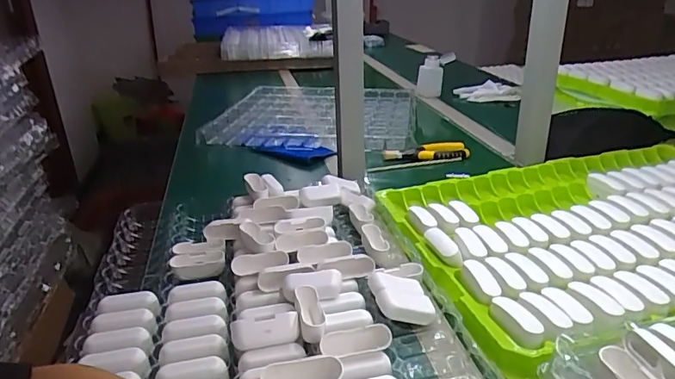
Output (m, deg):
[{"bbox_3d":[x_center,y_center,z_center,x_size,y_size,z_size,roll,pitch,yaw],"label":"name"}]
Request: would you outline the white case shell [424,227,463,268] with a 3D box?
[{"bbox_3d":[0.130,0.069,0.604,0.022,0.017,0.079,-8,25,-12],"label":"white case shell"}]

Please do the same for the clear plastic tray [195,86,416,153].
[{"bbox_3d":[-0.044,-0.191,1.210,0.460,0.044,0.434,2,25,9],"label":"clear plastic tray"}]

